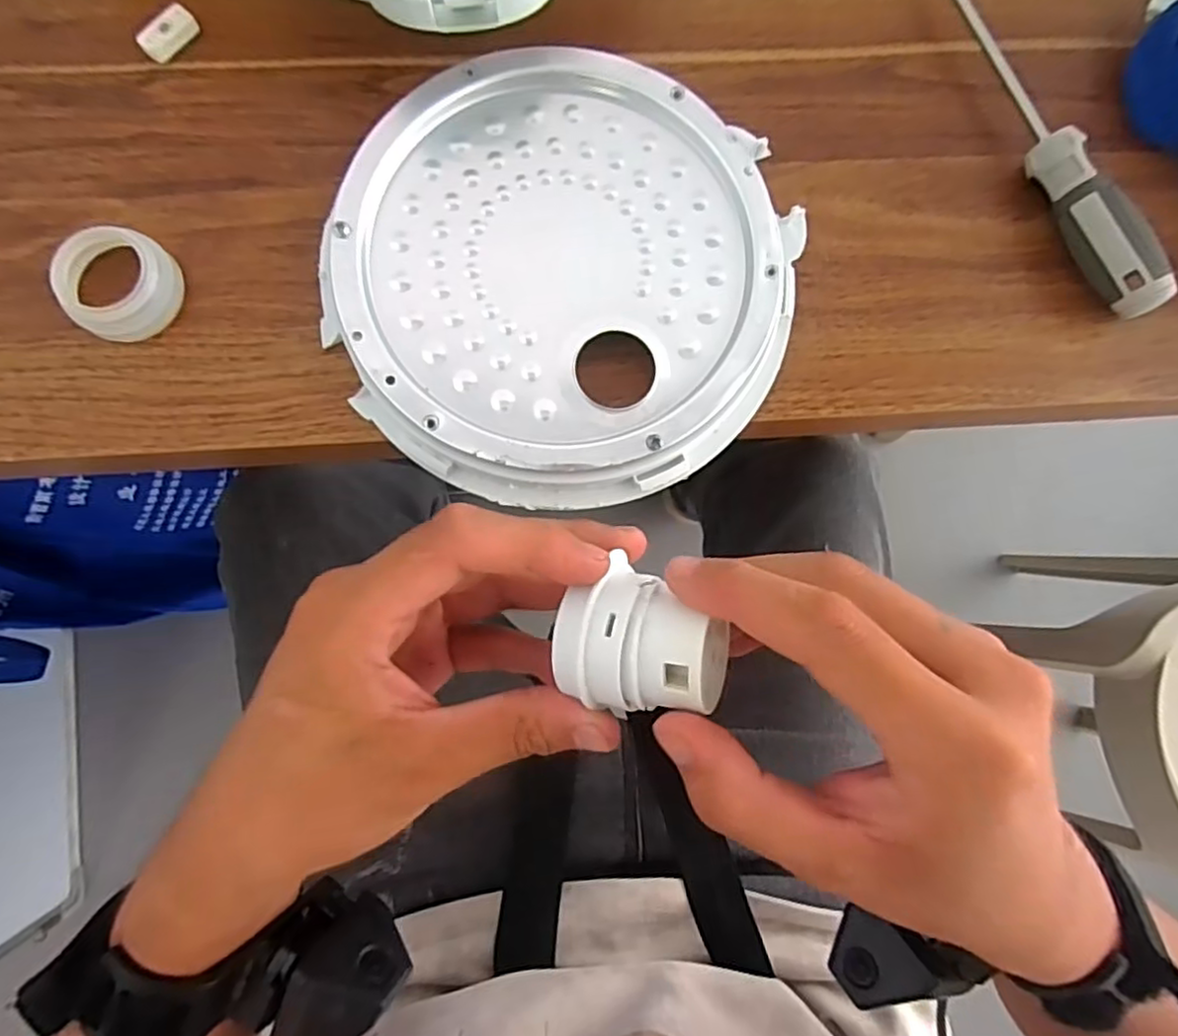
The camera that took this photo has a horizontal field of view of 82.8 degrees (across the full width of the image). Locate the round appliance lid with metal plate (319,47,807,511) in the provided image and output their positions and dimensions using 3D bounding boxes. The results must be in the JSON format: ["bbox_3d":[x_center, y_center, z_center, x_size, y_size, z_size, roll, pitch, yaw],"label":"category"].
[{"bbox_3d":[-0.009,-0.101,0.283,0.187,0.020,0.187,1,81,-3],"label":"round appliance lid with metal plate"}]

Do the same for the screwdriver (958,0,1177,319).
[{"bbox_3d":[0.206,-0.173,0.305,0.021,0.025,0.182,-24,83,-7],"label":"screwdriver"}]

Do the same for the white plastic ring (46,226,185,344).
[{"bbox_3d":[-0.194,-0.096,0.274,0.040,0.019,0.043,1,81,-3],"label":"white plastic ring"}]

